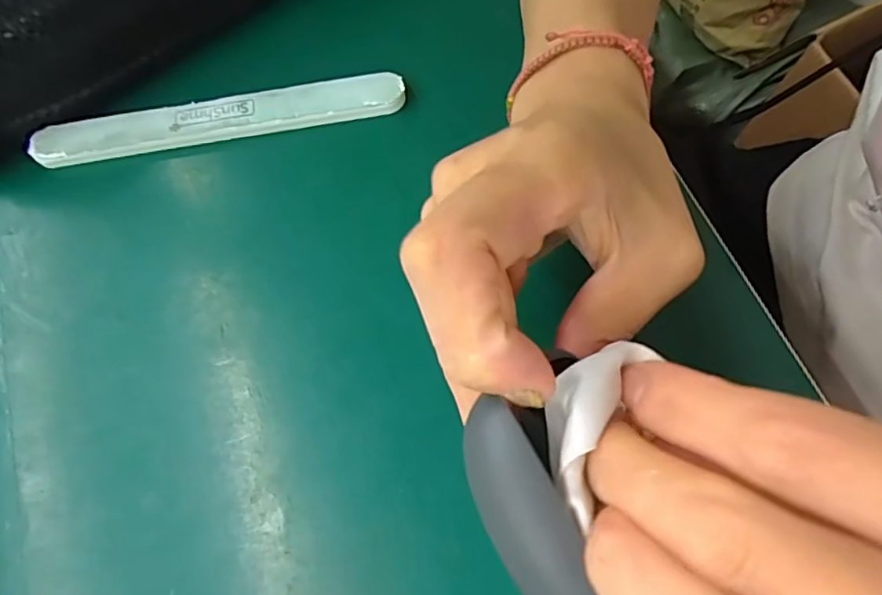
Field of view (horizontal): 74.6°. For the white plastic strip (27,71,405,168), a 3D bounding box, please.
[{"bbox_3d":[-0.104,-0.083,0.269,0.171,0.006,0.021,-10,82,1],"label":"white plastic strip"}]

